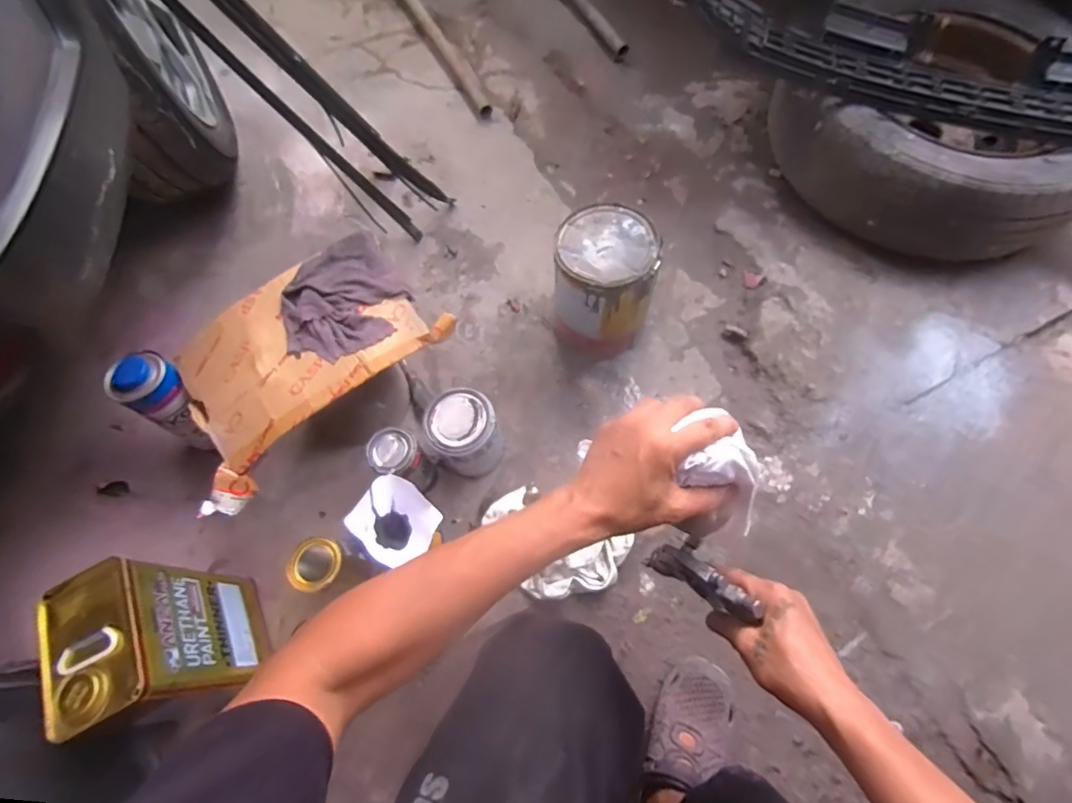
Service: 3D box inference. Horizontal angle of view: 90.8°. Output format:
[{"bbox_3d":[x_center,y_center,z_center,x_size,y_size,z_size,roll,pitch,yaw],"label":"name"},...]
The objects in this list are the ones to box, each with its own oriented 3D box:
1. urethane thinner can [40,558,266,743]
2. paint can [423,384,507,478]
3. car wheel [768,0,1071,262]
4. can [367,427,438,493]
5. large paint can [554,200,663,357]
[{"bbox_3d":[-0.475,0.305,0.690,0.119,0.268,0.160,-24,68,-7],"label":"urethane thinner can"},{"bbox_3d":[-0.109,0.055,0.838,0.100,0.143,0.106,-1,69,2],"label":"paint can"},{"bbox_3d":[0.721,-0.537,1.007,0.487,0.198,0.524,-1,67,3],"label":"car wheel"},{"bbox_3d":[-0.201,0.096,0.819,0.086,0.133,0.070,28,72,14],"label":"can"},{"bbox_3d":[0.113,-0.193,0.893,0.150,0.224,0.164,-1,67,3],"label":"large paint can"}]

